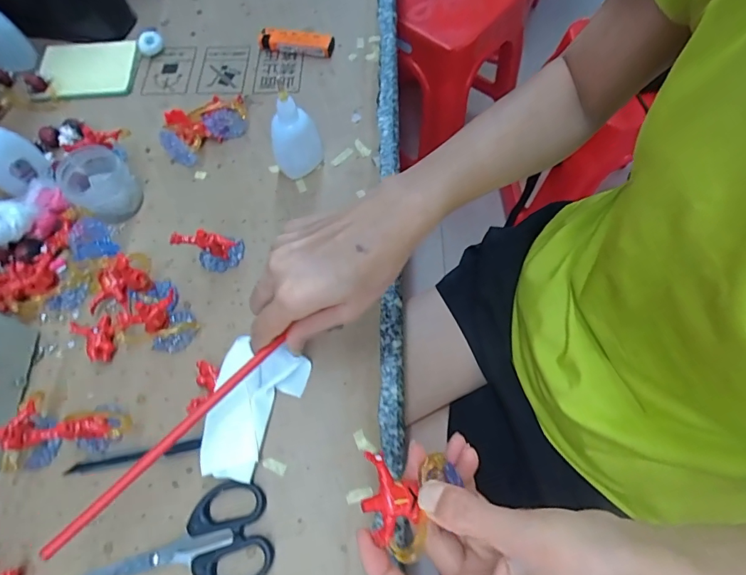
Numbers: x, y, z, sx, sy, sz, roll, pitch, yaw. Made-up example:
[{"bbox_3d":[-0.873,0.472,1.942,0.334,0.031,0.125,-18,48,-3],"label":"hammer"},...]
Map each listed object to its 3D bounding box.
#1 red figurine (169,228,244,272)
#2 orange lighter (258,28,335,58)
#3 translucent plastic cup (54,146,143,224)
[{"bbox_3d":[-0.135,-0.034,0.370,0.046,0.049,0.022,-16,67,-5],"label":"red figurine"},{"bbox_3d":[-0.082,-0.261,0.477,0.080,0.020,0.016,13,68,8],"label":"orange lighter"},{"bbox_3d":[-0.243,-0.093,0.399,0.052,0.041,0.062,-39,71,-13],"label":"translucent plastic cup"}]

